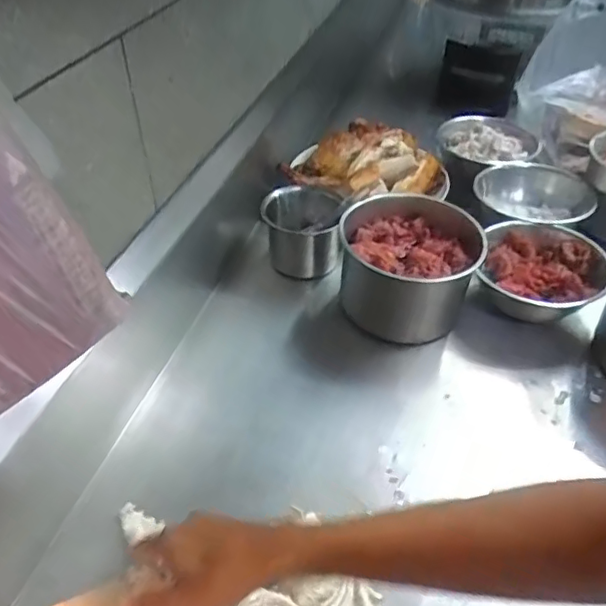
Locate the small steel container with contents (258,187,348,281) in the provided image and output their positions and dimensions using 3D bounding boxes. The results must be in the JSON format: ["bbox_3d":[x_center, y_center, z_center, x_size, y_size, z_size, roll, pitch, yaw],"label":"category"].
[{"bbox_3d":[0.001,-0.107,0.805,0.105,0.096,0.110,-10,44,-11],"label":"small steel container with contents"}]

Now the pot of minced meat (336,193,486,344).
[{"bbox_3d":[0.130,-0.042,0.720,0.170,0.111,0.171,2,43,2],"label":"pot of minced meat"}]

